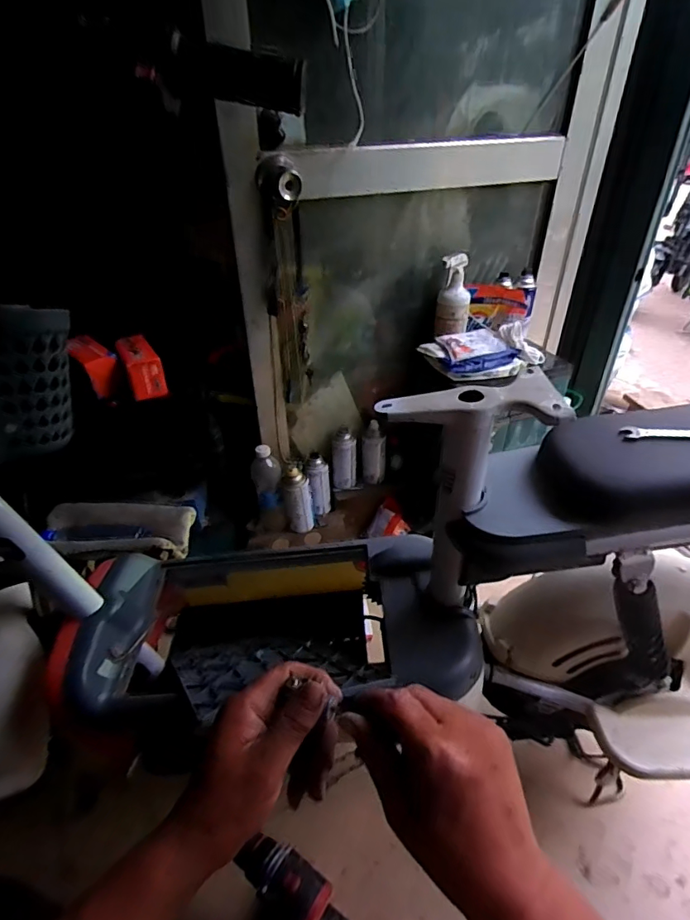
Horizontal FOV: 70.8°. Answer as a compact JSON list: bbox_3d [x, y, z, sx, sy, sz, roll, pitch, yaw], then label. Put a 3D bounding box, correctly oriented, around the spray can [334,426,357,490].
[{"bbox_3d":[-0.001,-0.004,1.180,0.058,0.146,0.052,-2,37,-1],"label":"spray can"}]

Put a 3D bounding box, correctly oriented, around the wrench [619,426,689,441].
[{"bbox_3d":[0.369,-0.030,0.531,0.118,0.004,0.026,0,44,13],"label":"wrench"}]

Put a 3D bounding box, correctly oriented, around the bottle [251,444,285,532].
[{"bbox_3d":[-0.175,0.069,1.112,0.066,0.202,0.062,-7,37,-7],"label":"bottle"}]

